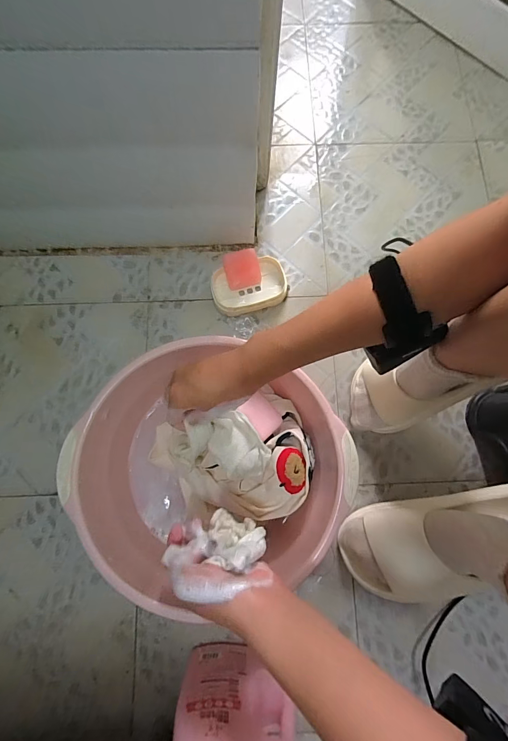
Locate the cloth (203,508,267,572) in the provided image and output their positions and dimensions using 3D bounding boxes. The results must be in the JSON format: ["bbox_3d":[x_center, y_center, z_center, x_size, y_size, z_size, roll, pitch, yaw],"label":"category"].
[{"bbox_3d":[-0.015,0.153,0.310,0.052,0.050,0.039,7,77,1],"label":"cloth"}]

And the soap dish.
[{"bbox_3d":[-0.007,-0.138,0.564,0.122,0.025,0.083,-17,78,-5],"label":"soap dish"}]

